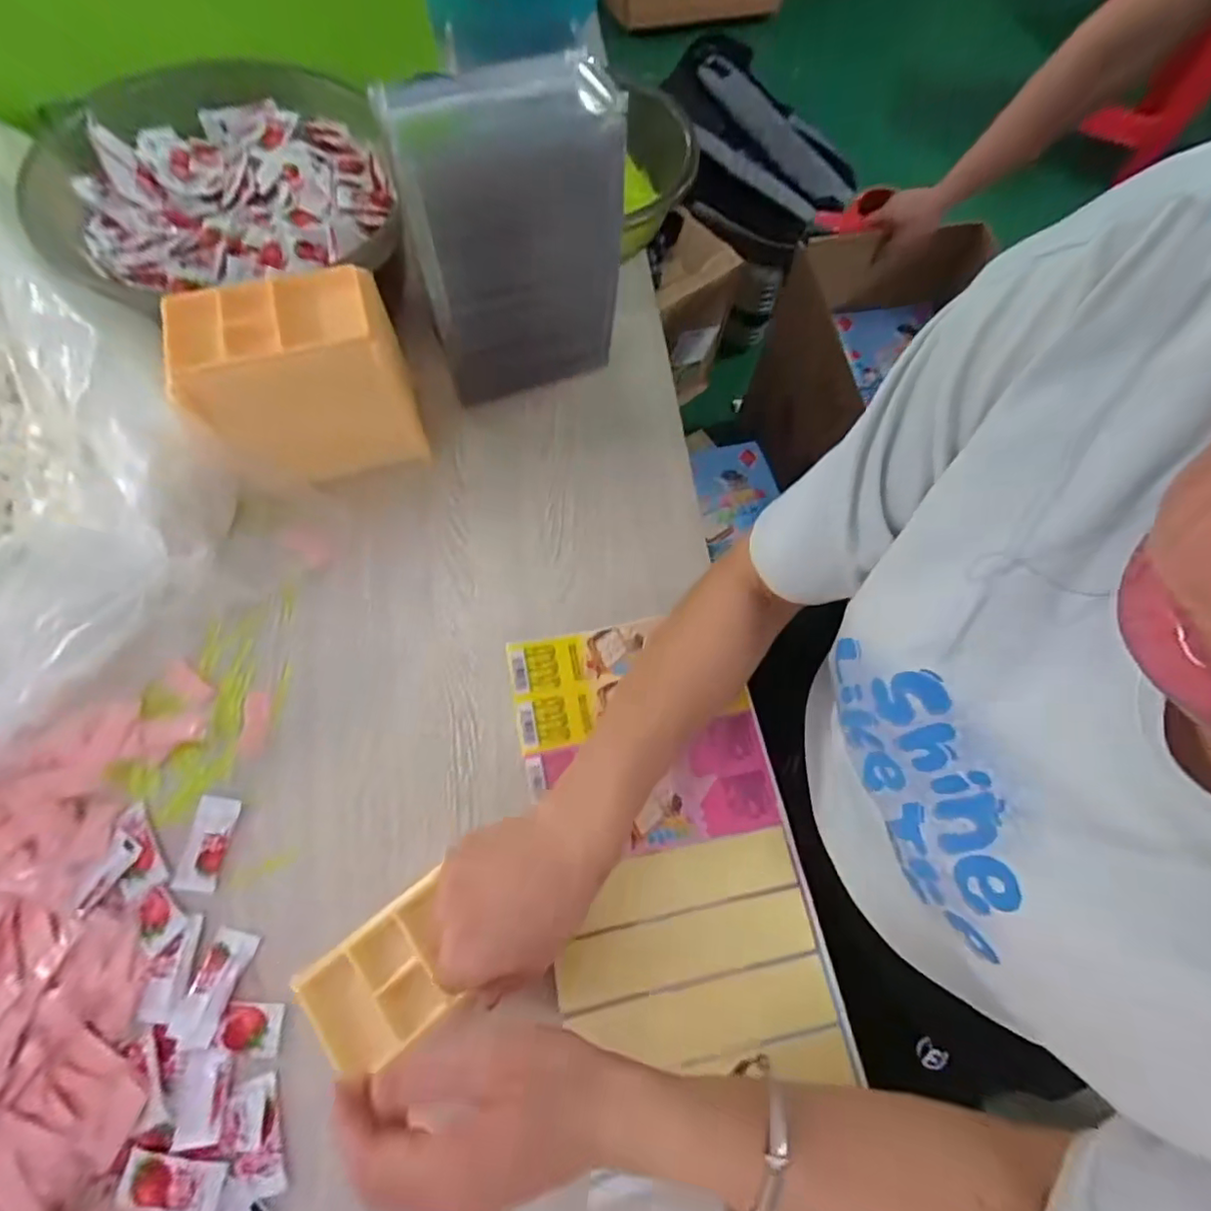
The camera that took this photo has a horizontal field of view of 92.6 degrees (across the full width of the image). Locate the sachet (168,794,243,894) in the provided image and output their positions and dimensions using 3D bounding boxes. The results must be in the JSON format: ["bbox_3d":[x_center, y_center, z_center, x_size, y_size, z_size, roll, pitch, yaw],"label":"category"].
[{"bbox_3d":[-0.266,0.157,0.384,0.030,0.007,0.057,9,69,1],"label":"sachet"}]

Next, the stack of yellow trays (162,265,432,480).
[{"bbox_3d":[-0.218,-0.159,0.428,0.140,0.119,0.087,-15,70,-8],"label":"stack of yellow trays"}]

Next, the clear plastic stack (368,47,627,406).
[{"bbox_3d":[-0.063,-0.261,0.437,0.142,0.204,0.101,-11,70,-7],"label":"clear plastic stack"}]

